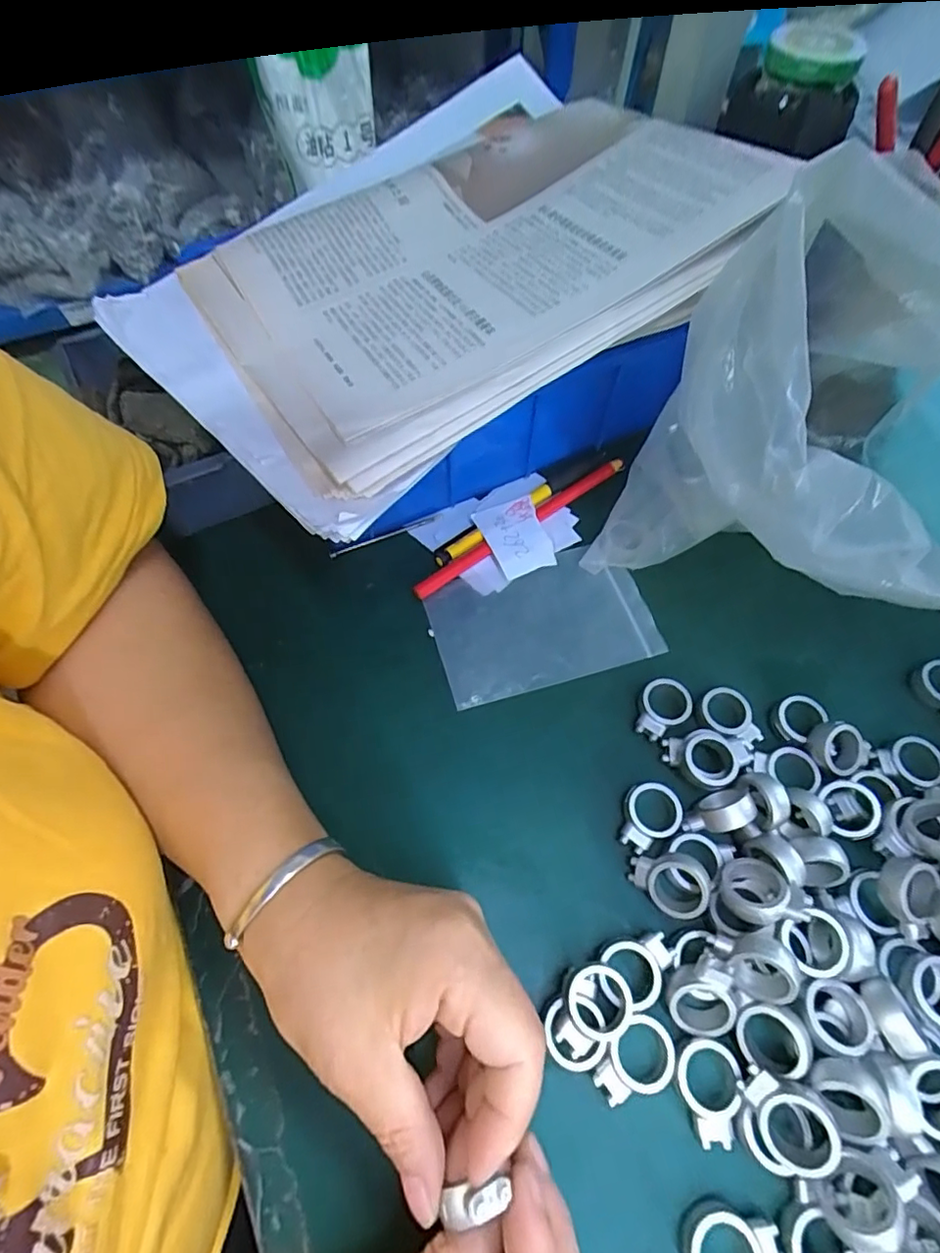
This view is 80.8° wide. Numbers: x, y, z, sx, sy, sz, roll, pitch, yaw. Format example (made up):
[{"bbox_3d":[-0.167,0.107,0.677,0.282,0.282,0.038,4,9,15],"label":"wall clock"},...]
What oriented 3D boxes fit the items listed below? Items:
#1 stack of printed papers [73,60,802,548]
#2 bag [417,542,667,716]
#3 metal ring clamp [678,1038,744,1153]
[{"bbox_3d":[-0.025,-0.197,0.295,0.294,0.057,0.251,-32,66,-15],"label":"stack of printed papers"},{"bbox_3d":[0.041,-0.003,0.319,0.122,0.006,0.075,-16,64,-7],"label":"bag"},{"bbox_3d":[0.094,0.184,0.217,0.023,0.008,0.034,2,63,2],"label":"metal ring clamp"}]

